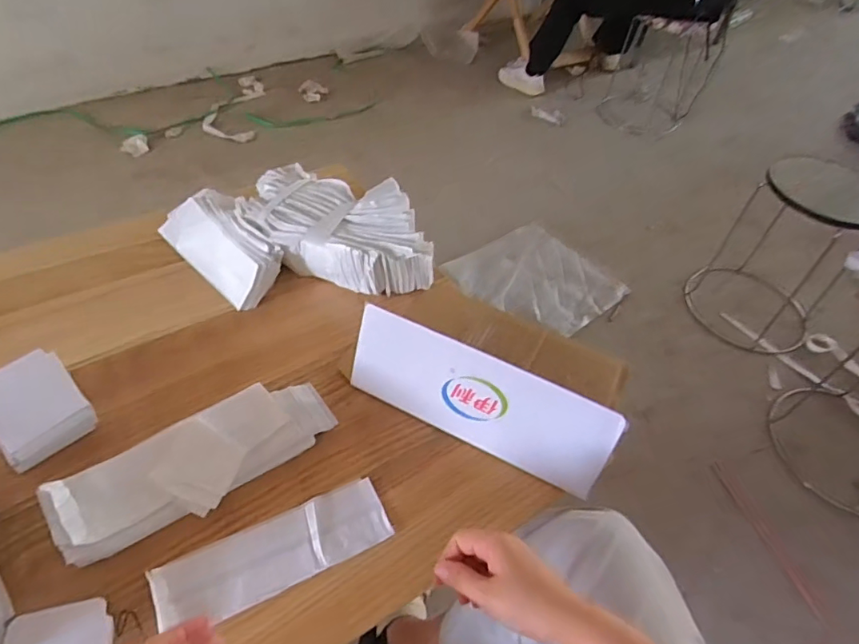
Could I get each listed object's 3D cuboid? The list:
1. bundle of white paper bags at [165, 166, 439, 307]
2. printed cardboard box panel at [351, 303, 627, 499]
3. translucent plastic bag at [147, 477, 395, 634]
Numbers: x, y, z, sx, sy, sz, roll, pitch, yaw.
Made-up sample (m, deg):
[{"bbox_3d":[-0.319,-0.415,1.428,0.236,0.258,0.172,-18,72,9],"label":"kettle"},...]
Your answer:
[{"bbox_3d":[-0.223,-0.152,0.857,0.410,0.080,0.264,-6,49,-10],"label":"bundle of white paper bags"},{"bbox_3d":[0.055,0.094,0.642,0.322,0.128,0.009,22,31,15],"label":"printed cardboard box panel"},{"bbox_3d":[-0.164,0.248,0.572,0.240,0.012,0.074,-18,62,-22],"label":"translucent plastic bag"}]

